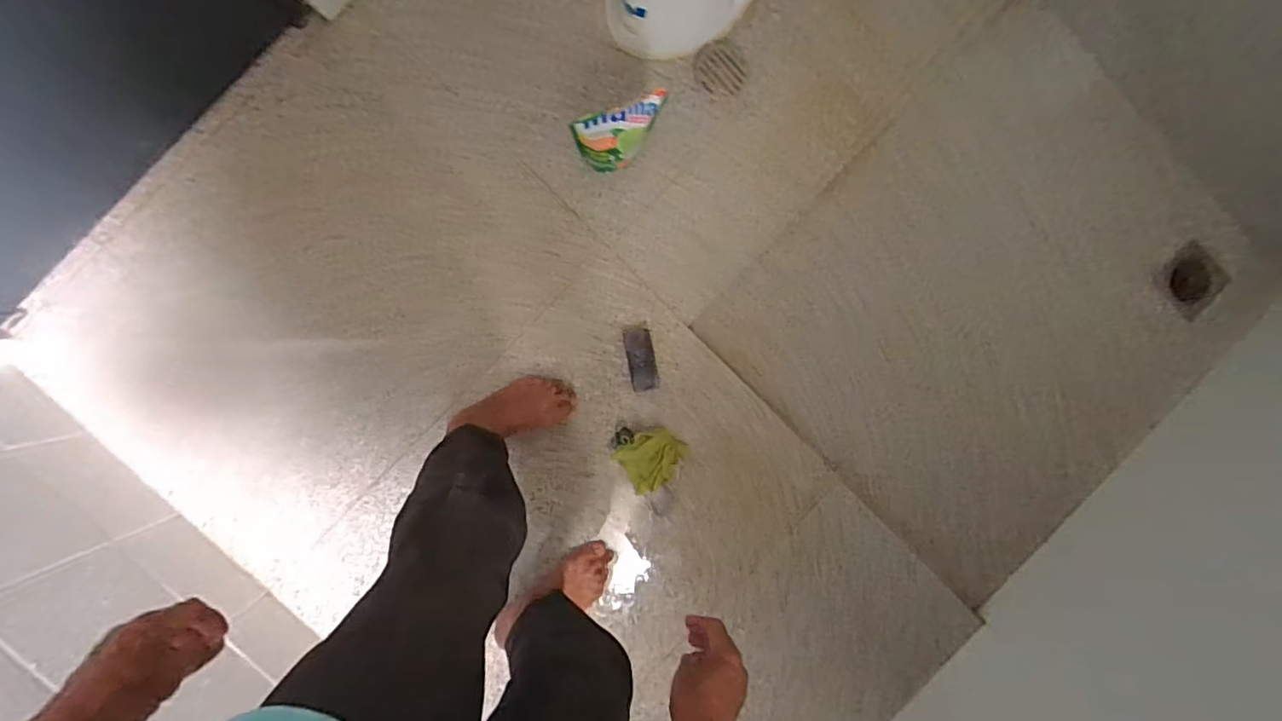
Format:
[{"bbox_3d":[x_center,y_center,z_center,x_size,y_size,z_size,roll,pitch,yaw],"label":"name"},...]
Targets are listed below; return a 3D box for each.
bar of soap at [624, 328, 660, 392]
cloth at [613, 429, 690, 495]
[{"bbox_3d":[0.002,-0.002,1.007,0.050,0.015,0.112,-11,95,-2],"label":"bar of soap"},{"bbox_3d":[0.019,0.170,0.999,0.122,0.065,0.098,-40,95,0],"label":"cloth"}]

